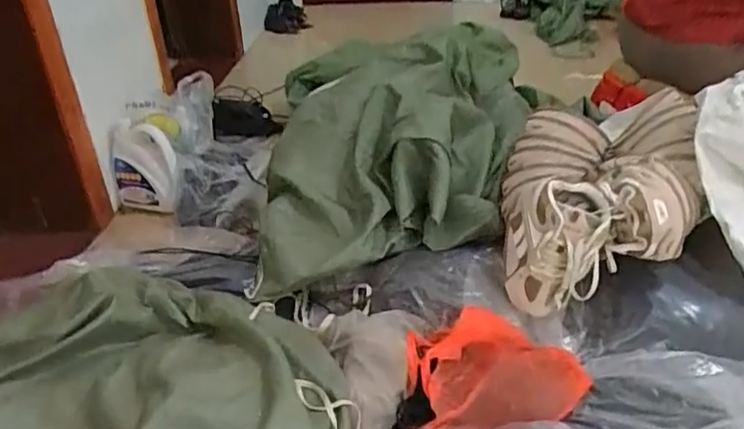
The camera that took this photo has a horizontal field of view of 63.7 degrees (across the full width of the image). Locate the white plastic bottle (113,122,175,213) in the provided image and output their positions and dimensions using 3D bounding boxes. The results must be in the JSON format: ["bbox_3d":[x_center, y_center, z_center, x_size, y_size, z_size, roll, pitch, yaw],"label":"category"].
[{"bbox_3d":[-0.565,-0.113,1.489,0.159,0.192,0.082,9,34,18],"label":"white plastic bottle"}]

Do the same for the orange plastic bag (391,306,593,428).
[{"bbox_3d":[0.169,0.228,0.879,0.312,0.077,0.193,-5,32,-3],"label":"orange plastic bag"}]

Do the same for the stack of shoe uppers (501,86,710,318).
[{"bbox_3d":[0.424,-0.064,1.130,0.330,0.195,0.512,6,33,14],"label":"stack of shoe uppers"}]

